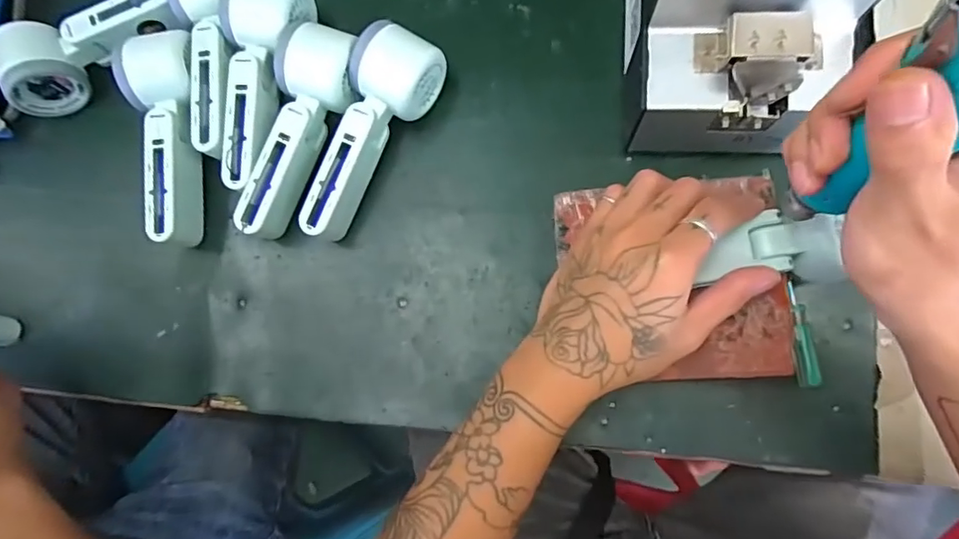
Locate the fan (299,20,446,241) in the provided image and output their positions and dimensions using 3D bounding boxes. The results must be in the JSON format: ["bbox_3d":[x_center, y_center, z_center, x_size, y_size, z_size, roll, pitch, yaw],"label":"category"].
[{"bbox_3d":[-0.090,-0.102,0.401,0.058,0.053,0.166,29,86,9],"label":"fan"}]

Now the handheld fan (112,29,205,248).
[{"bbox_3d":[-0.246,-0.102,0.417,0.060,0.044,0.165,-5,82,6],"label":"handheld fan"}]

